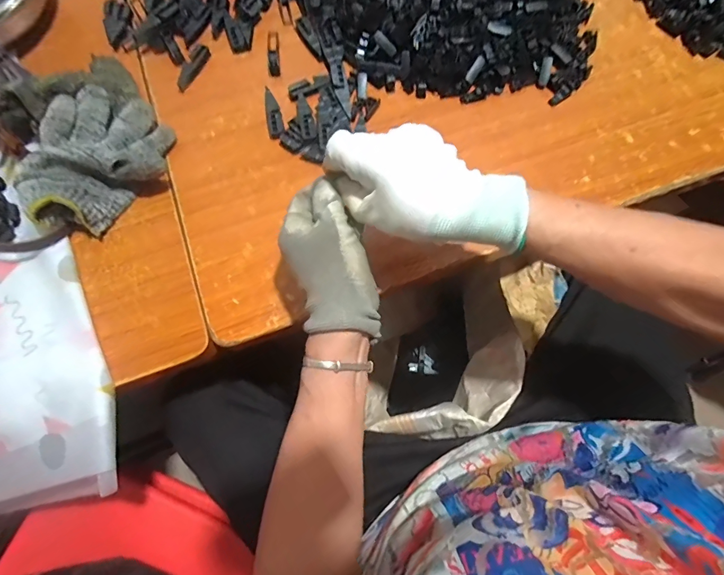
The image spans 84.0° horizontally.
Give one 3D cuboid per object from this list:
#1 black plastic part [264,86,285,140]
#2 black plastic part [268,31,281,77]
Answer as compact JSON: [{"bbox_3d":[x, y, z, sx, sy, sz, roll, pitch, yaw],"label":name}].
[{"bbox_3d":[-0.102,-0.199,0.460,0.018,0.010,0.063,-12,73,-4],"label":"black plastic part"},{"bbox_3d":[-0.106,-0.286,0.485,0.014,0.006,0.069,-5,73,-2],"label":"black plastic part"}]

